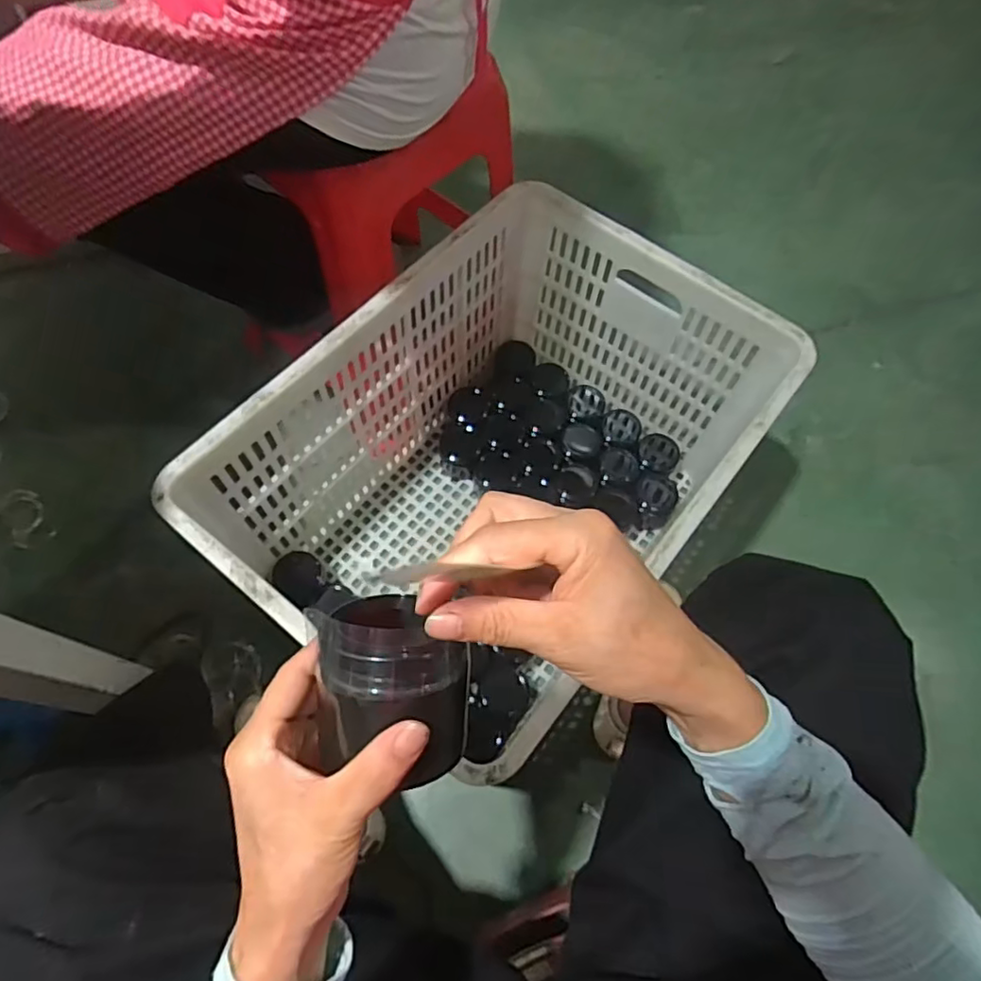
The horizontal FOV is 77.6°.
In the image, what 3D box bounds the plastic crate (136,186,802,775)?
[{"bbox_3d":[0.017,-0.009,0.790,0.425,0.357,0.602,38,68,15],"label":"plastic crate"}]

